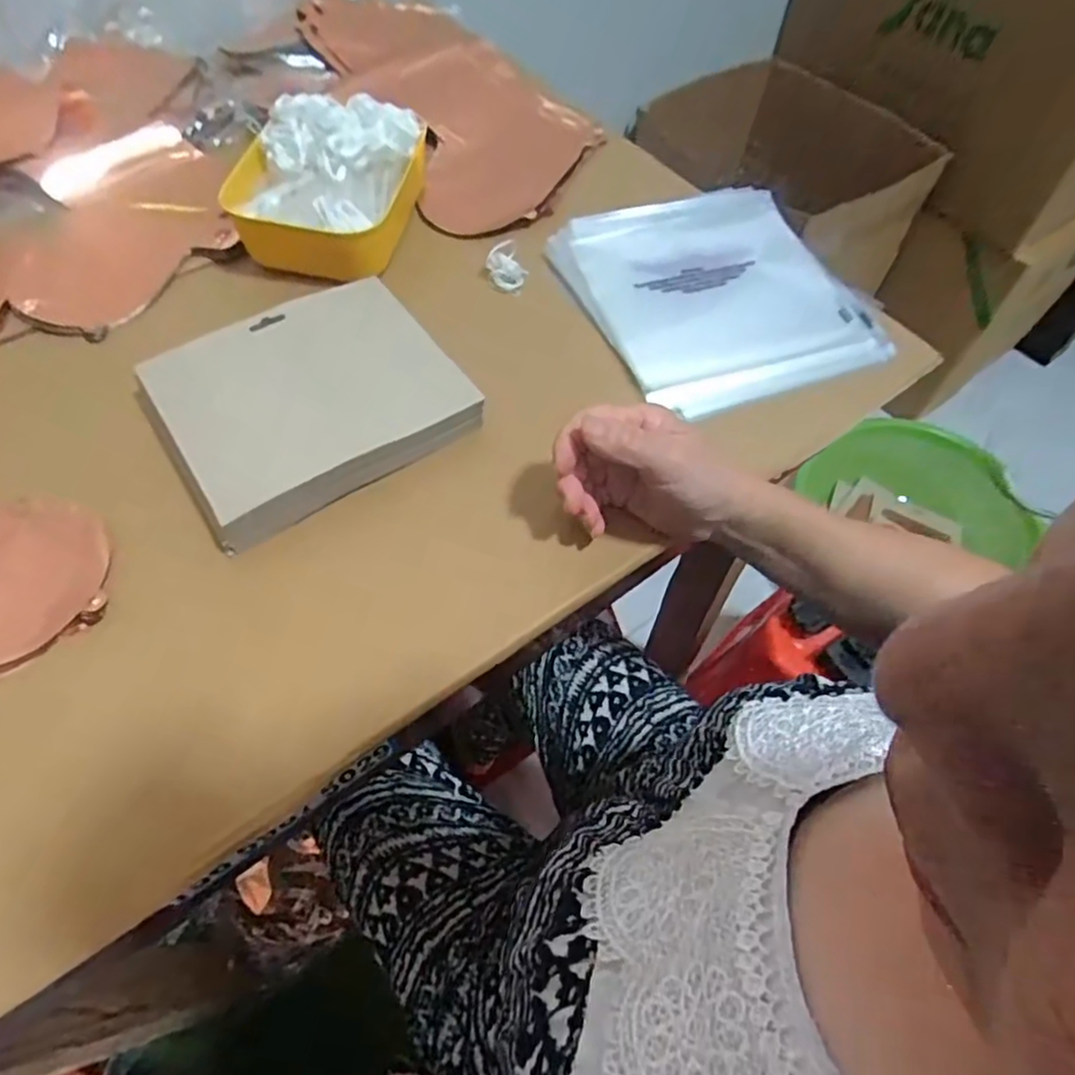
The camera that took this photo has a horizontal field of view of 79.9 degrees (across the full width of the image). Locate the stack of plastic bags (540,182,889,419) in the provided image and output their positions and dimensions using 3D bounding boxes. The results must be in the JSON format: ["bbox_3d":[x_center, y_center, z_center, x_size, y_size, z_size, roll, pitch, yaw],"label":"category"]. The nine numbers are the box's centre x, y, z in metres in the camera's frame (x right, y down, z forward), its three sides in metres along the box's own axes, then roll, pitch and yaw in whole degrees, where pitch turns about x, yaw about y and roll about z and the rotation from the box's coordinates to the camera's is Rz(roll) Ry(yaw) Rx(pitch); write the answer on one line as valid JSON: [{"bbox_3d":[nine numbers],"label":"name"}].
[{"bbox_3d":[0.155,-0.211,0.548,0.225,0.026,0.229,-19,61,-13],"label":"stack of plastic bags"}]

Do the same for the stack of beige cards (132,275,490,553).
[{"bbox_3d":[-0.163,-0.098,0.460,0.199,0.029,0.162,-29,64,-18],"label":"stack of beige cards"}]

